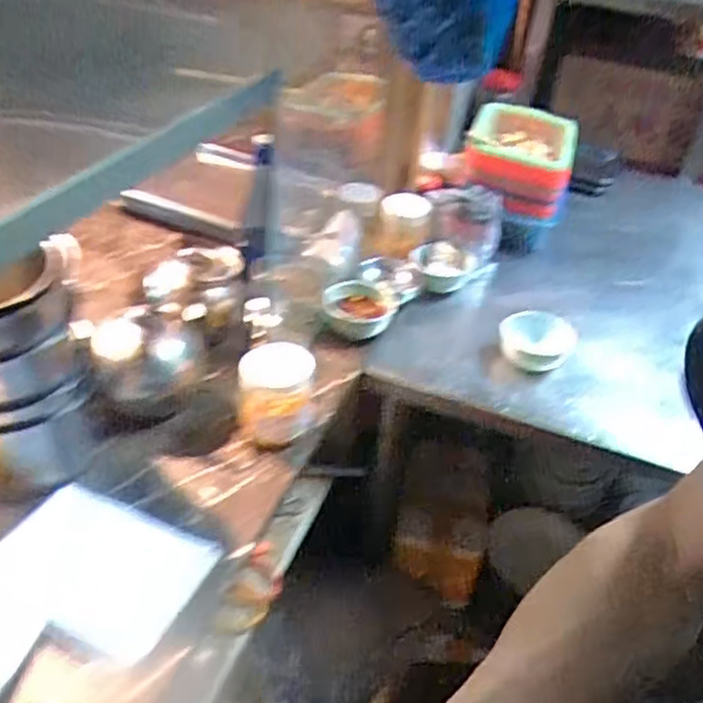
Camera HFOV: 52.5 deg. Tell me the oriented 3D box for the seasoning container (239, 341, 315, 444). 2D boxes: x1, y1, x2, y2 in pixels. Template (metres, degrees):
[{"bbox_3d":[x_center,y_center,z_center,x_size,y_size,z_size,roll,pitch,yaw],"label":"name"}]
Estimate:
[{"bbox_3d":[-0.088,0.047,0.843,0.085,0.114,0.083,1,38,-7],"label":"seasoning container"}]

